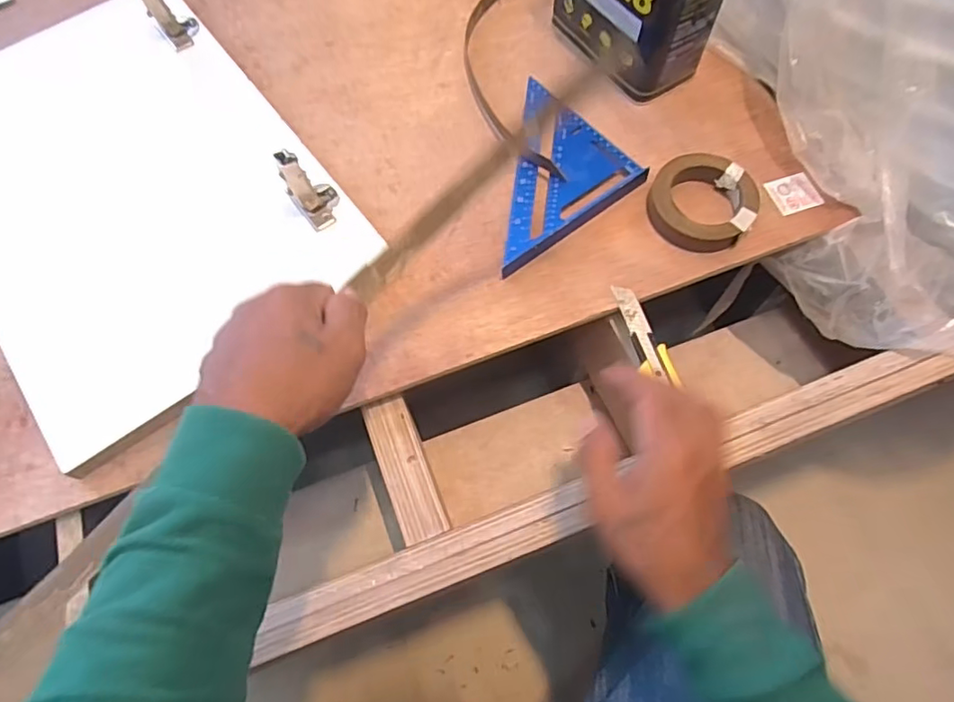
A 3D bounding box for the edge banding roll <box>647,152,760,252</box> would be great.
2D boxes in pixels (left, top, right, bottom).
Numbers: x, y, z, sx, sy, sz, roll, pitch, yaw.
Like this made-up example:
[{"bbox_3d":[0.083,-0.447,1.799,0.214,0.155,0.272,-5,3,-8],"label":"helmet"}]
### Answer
[{"bbox_3d":[0.215,-0.142,0.569,0.098,0.026,0.091,0,67,1],"label":"edge banding roll"}]

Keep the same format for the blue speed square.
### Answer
[{"bbox_3d":[0.101,-0.173,0.592,0.123,0.015,0.226,7,68,4],"label":"blue speed square"}]

